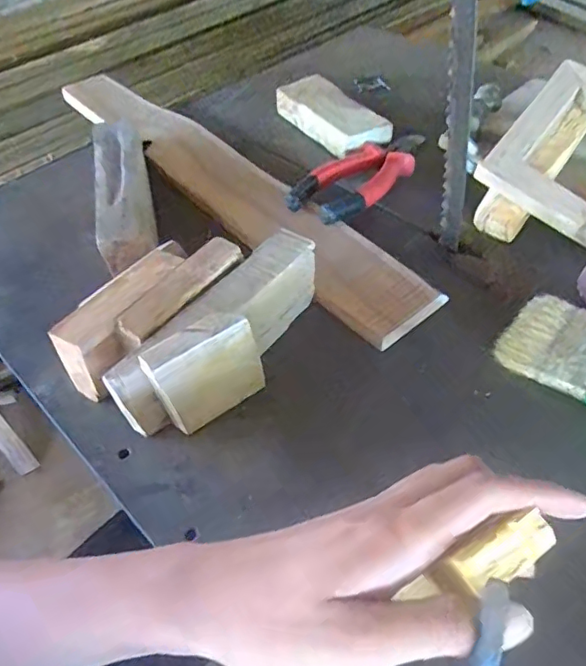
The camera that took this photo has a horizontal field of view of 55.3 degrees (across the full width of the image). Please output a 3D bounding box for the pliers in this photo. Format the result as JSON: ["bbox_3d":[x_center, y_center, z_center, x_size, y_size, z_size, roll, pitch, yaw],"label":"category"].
[{"bbox_3d":[0.066,-0.149,0.510,0.059,0.021,0.180,28,55,25],"label":"pliers"}]

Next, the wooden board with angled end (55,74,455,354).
[{"bbox_3d":[-0.075,-0.150,0.535,0.082,0.029,0.511,-33,54,-25],"label":"wooden board with angled end"}]

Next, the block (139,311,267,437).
[{"bbox_3d":[-0.053,0.023,0.341,0.068,0.068,0.020,-33,54,-24],"label":"block"}]

